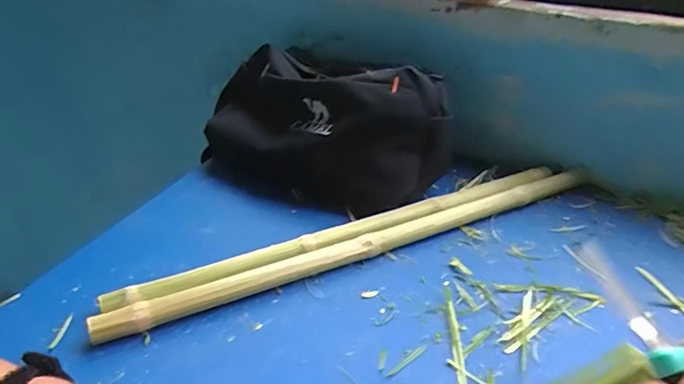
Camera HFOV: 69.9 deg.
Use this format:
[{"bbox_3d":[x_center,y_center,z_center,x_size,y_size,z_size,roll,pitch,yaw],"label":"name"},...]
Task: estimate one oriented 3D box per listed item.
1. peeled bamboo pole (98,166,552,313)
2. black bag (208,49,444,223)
[{"bbox_3d":[0.023,0.037,0.470,0.462,0.024,0.027,-16,37,-24],"label":"peeled bamboo pole"},{"bbox_3d":[-0.030,-0.074,0.548,0.289,0.131,0.157,19,37,25],"label":"black bag"}]

